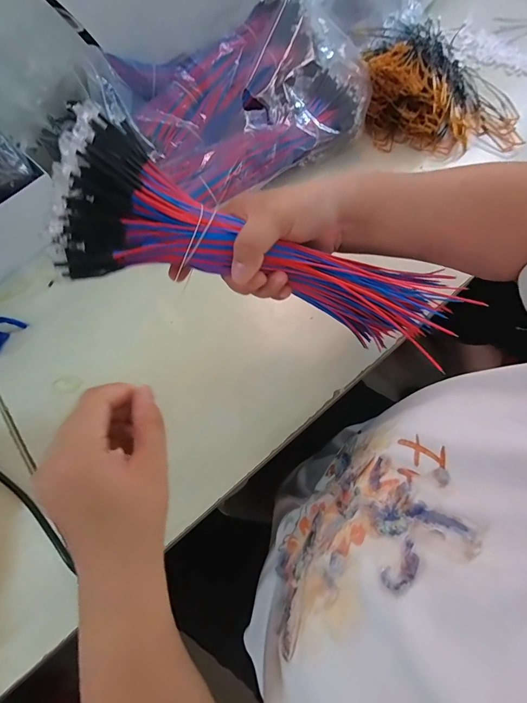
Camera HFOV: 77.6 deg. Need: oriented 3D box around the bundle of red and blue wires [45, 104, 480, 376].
[{"bbox_3d":[0.019,-0.062,0.248,0.313,0.049,0.080,16,65,-17],"label":"bundle of red and blue wires"}]

